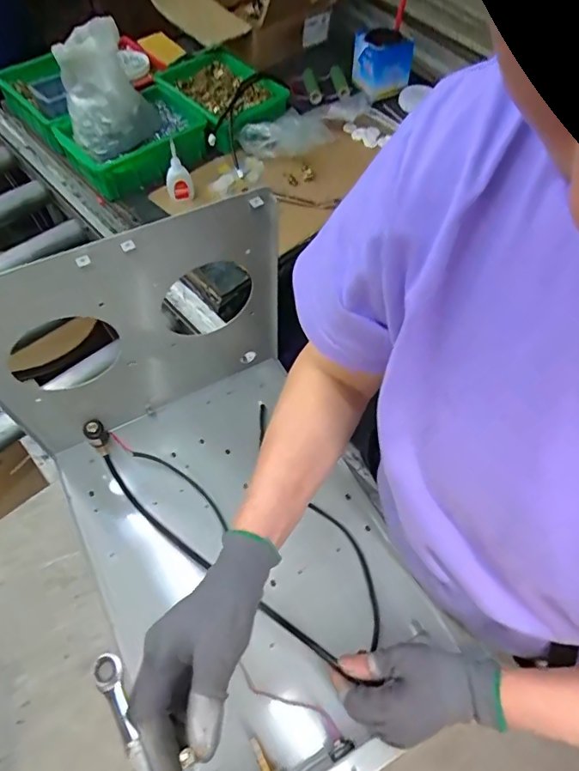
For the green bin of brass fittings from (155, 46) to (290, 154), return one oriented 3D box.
[{"bbox_3d":[-0.134,-0.588,0.983,0.188,0.057,0.268,-33,65,-19],"label":"green bin of brass fittings"}]

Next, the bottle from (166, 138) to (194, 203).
[{"bbox_3d":[-0.194,-0.370,0.860,0.046,0.090,0.054,-11,60,-8],"label":"bottle"}]

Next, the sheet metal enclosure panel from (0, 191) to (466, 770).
[{"bbox_3d":[-0.055,0.121,0.463,0.316,0.308,0.461,-26,62,-15],"label":"sheet metal enclosure panel"}]

